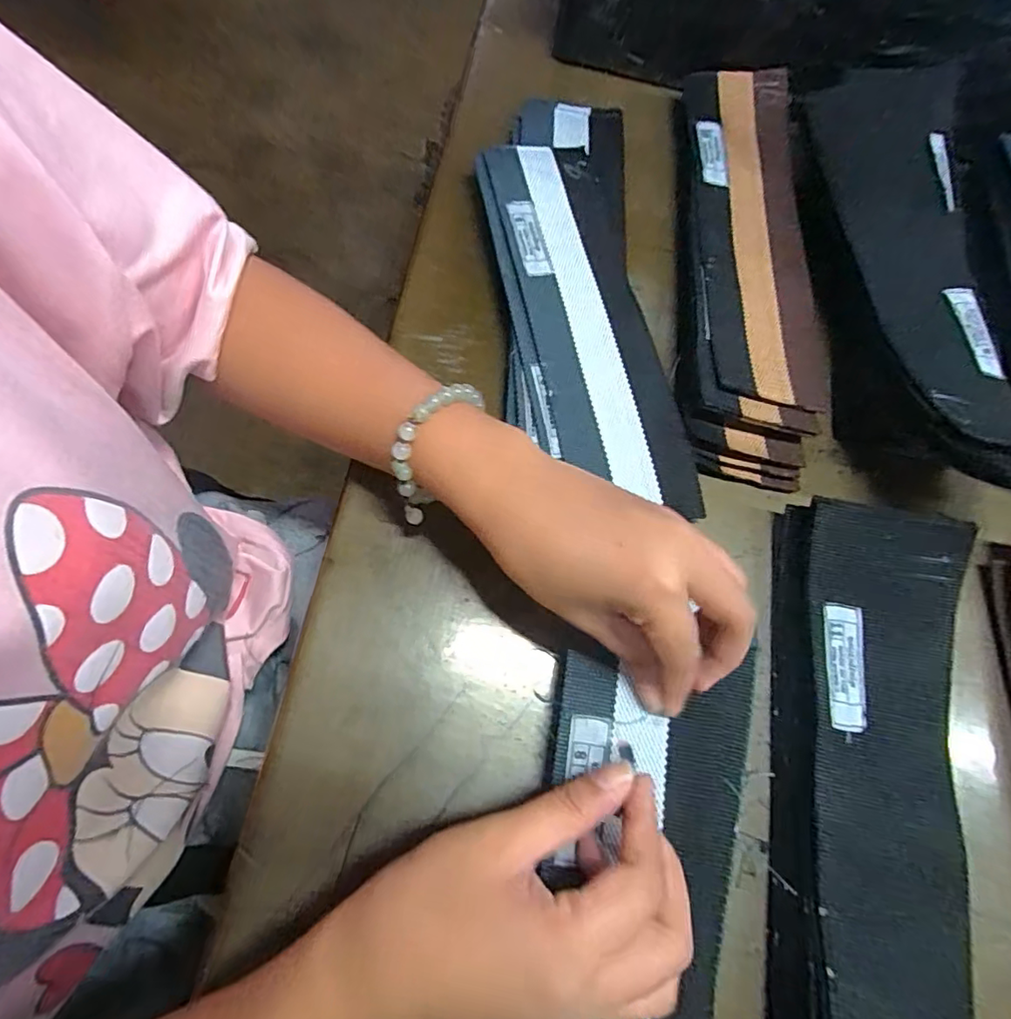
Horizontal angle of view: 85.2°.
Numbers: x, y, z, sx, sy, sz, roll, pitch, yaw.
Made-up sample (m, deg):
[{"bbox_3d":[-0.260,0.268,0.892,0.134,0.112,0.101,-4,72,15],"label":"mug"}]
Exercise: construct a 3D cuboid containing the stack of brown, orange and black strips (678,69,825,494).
[{"bbox_3d":[0.158,-0.174,0.360,0.083,0.021,0.325,6,72,1],"label":"stack of brown, orange and black strips"}]

